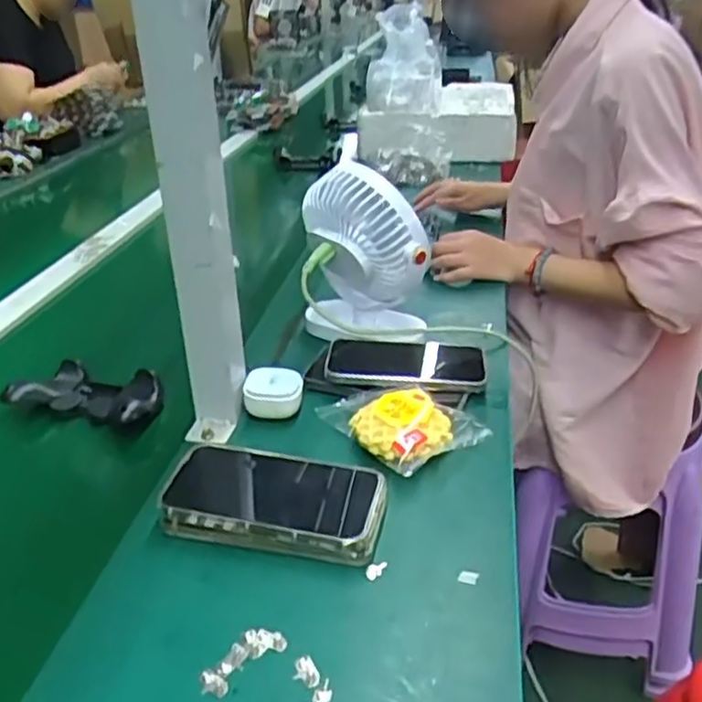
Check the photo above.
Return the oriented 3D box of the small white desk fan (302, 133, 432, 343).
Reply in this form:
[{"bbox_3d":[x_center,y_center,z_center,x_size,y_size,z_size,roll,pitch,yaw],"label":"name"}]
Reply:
[{"bbox_3d":[0.016,-0.096,0.750,0.130,0.193,0.093,-1,29,-1],"label":"small white desk fan"}]

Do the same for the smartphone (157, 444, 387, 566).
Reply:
[{"bbox_3d":[-0.056,0.111,0.545,0.161,0.023,0.083,8,36,10],"label":"smartphone"}]

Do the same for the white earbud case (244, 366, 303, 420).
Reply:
[{"bbox_3d":[-0.072,0.041,0.669,0.053,0.042,0.029,-1,29,-2],"label":"white earbud case"}]

